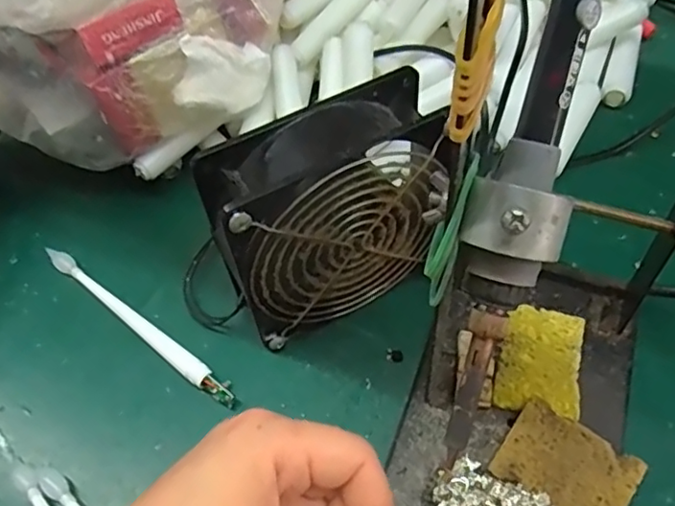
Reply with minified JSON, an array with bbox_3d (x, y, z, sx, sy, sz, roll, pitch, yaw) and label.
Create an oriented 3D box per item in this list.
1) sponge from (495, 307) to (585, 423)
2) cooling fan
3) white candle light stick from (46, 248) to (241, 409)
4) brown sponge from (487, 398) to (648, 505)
[{"bbox_3d":[0.102,0.054,0.303,0.039,0.007,0.056,12,57,12],"label":"sponge"},{"bbox_3d":[-0.004,-0.014,0.301,0.109,0.121,0.045,-24,57,-11],"label":"cooling fan"},{"bbox_3d":[-0.114,0.041,0.342,0.161,0.010,0.012,31,63,23],"label":"white candle light stick"},{"bbox_3d":[0.102,0.096,0.267,0.055,0.004,0.039,30,79,22],"label":"brown sponge"}]

